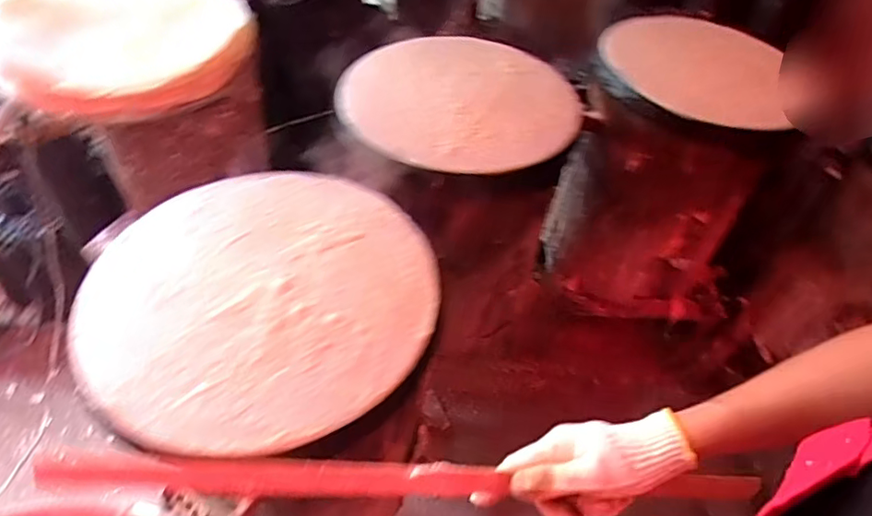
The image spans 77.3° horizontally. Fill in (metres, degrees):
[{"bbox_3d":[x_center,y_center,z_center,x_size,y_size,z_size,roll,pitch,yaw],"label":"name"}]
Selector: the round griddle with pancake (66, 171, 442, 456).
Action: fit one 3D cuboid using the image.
[{"bbox_3d":[-0.189,0.032,0.603,0.368,0.027,0.351,2,51,-3],"label":"round griddle with pancake"}]

